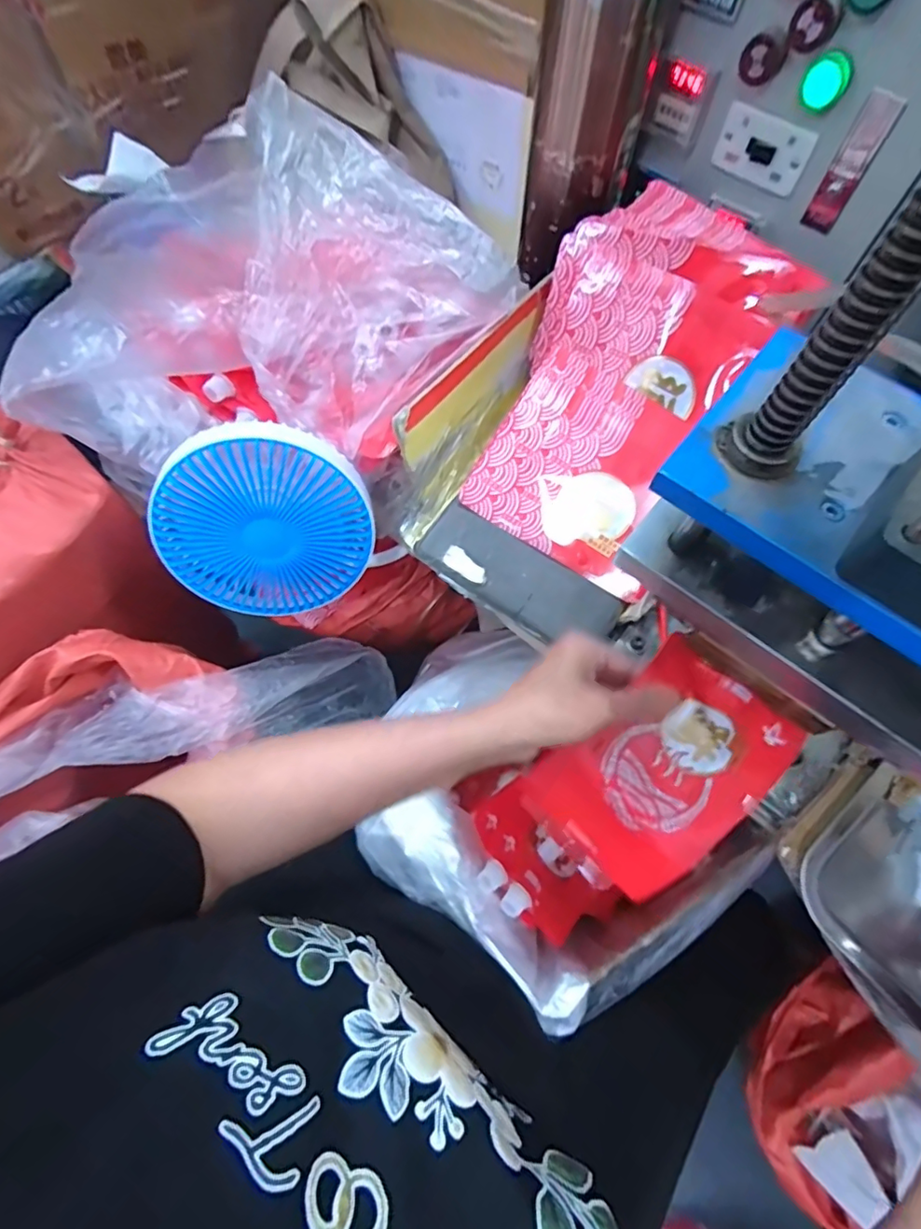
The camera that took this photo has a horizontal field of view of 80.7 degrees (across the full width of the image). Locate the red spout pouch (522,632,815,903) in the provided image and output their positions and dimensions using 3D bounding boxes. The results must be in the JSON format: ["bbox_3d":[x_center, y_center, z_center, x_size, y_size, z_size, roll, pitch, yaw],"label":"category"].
[{"bbox_3d":[0.140,0.102,0.369,0.159,0.015,0.116,-45,84,-3],"label":"red spout pouch"}]

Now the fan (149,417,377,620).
[{"bbox_3d":[-0.156,-0.083,0.450,0.154,0.160,0.075,-41,39,23],"label":"fan"}]

